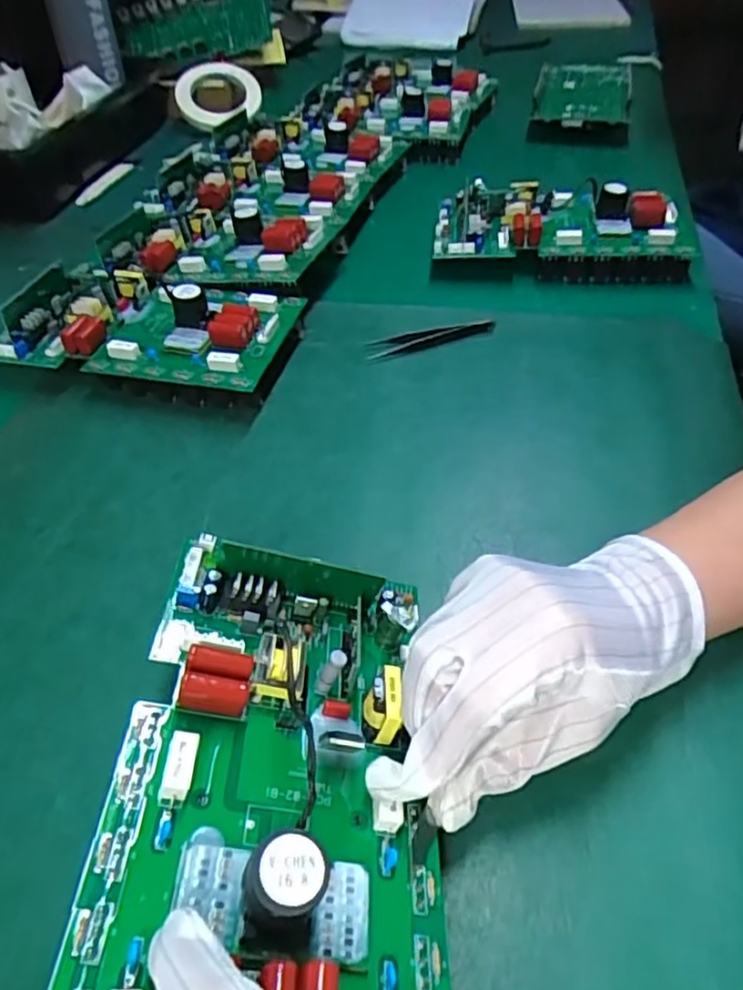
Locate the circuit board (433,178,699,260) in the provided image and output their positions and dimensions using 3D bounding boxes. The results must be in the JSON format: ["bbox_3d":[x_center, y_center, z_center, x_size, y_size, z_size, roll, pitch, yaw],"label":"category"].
[{"bbox_3d":[0.175,-0.253,0.619,0.226,0.051,0.111,3,47,5],"label":"circuit board"}]

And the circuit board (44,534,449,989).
[{"bbox_3d":[-0.032,0.103,0.251,0.129,0.045,0.223,12,40,-13],"label":"circuit board"}]

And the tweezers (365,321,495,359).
[{"bbox_3d":[0.050,-0.129,0.538,0.105,0.008,0.020,-13,47,-9],"label":"tweezers"}]

